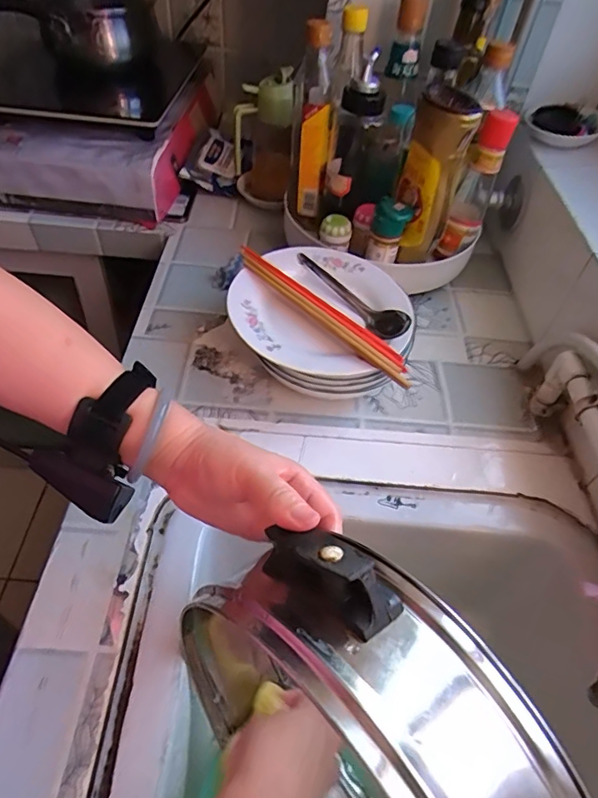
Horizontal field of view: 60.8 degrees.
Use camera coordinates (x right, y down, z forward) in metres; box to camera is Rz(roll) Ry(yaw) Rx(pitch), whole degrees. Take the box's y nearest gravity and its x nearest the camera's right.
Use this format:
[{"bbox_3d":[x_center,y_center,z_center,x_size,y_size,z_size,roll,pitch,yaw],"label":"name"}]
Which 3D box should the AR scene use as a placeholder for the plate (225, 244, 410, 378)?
[{"bbox_3d":[0.022,-0.104,0.560,0.190,0.021,0.191,3,49,-4],"label":"plate"}]

